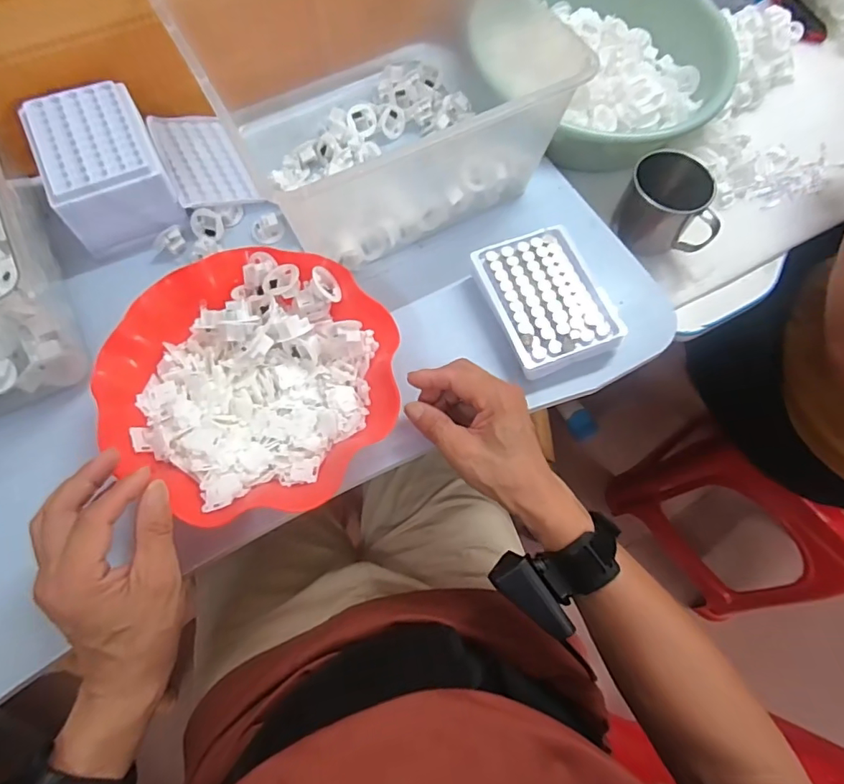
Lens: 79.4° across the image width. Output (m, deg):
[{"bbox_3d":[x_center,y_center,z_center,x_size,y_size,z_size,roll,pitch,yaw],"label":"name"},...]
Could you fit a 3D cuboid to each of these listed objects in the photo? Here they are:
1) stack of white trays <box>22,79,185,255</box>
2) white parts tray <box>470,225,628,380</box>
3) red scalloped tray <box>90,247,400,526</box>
[{"bbox_3d":[-0.305,-0.218,0.500,0.098,0.081,0.127,-23,70,-11],"label":"stack of white trays"},{"bbox_3d":[0.112,-0.084,0.472,0.100,0.032,0.129,-20,69,-10],"label":"white parts tray"},{"bbox_3d":[-0.131,-0.015,0.404,0.213,0.040,0.210,39,71,14],"label":"red scalloped tray"}]

